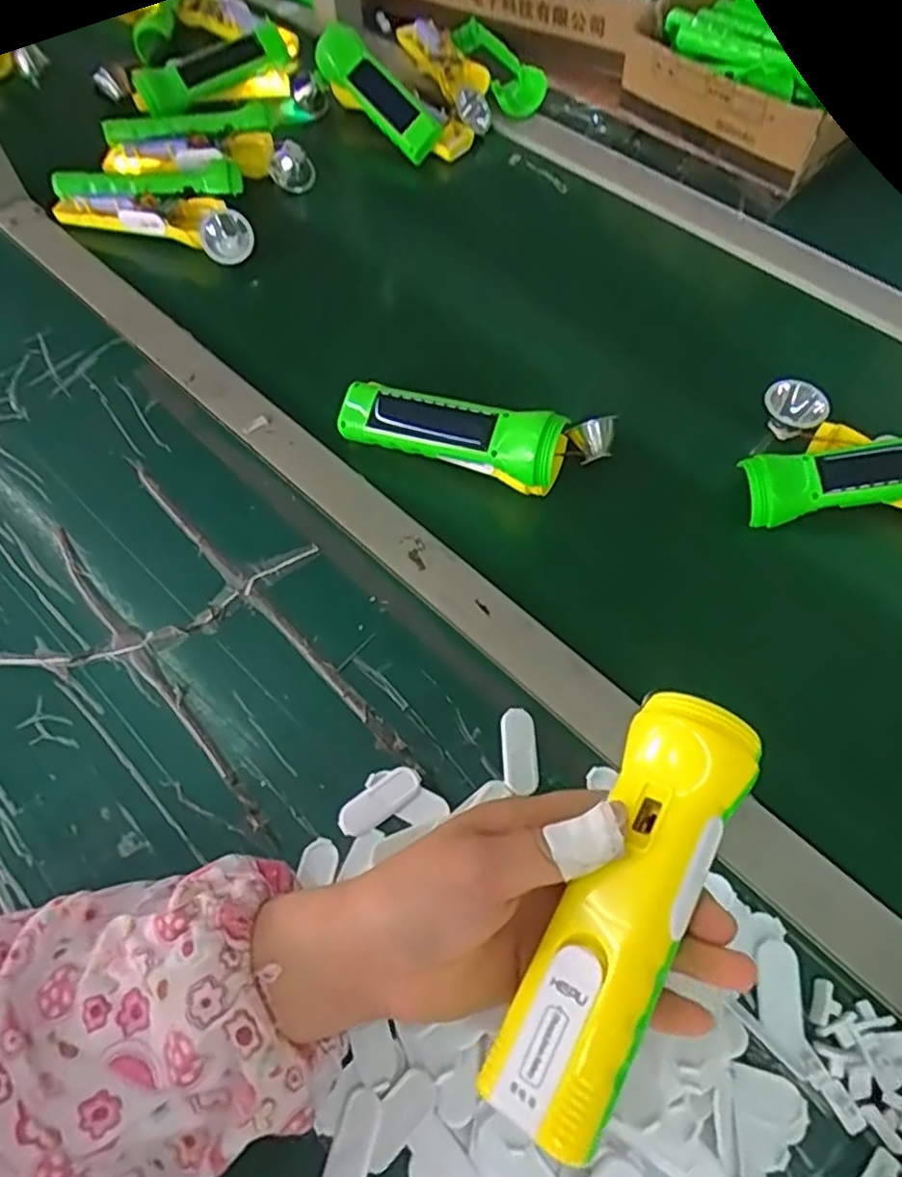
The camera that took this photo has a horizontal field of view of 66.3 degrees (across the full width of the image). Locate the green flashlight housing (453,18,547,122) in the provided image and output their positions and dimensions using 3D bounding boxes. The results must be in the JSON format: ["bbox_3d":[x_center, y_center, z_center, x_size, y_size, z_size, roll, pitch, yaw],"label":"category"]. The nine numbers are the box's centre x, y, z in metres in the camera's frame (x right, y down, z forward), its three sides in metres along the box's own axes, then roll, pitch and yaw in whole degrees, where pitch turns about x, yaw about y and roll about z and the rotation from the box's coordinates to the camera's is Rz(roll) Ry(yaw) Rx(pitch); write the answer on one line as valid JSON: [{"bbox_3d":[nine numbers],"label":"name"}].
[{"bbox_3d":[0.049,-0.545,0.732,0.059,0.033,0.154,-24,63,-10],"label":"green flashlight housing"}]

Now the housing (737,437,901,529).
[{"bbox_3d":[0.282,-0.079,0.463,0.155,0.044,0.043,-5,62,0],"label":"housing"}]

